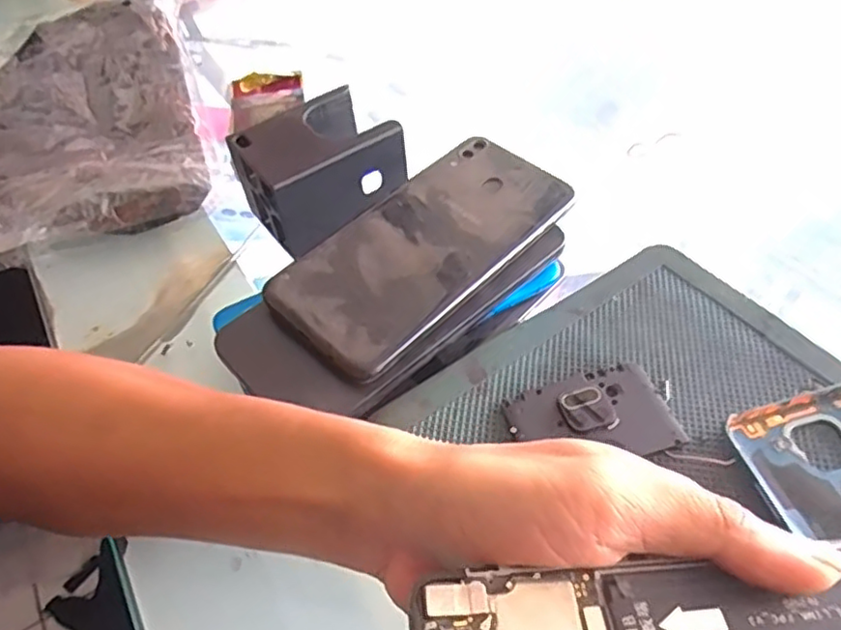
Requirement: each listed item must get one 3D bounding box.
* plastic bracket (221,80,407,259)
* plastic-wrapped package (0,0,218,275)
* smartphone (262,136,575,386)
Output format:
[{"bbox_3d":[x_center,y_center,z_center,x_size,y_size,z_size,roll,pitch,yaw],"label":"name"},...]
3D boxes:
[{"bbox_3d":[-0.056,-0.081,0.355,0.080,0.052,0.060,-34,56,-21],"label":"plastic bracket"},{"bbox_3d":[-0.251,-0.166,0.462,0.169,0.030,0.328,-17,51,-8],"label":"plastic-wrapped package"},{"bbox_3d":[0.001,-0.034,0.305,0.147,0.012,0.068,-39,58,-24],"label":"smartphone"}]

